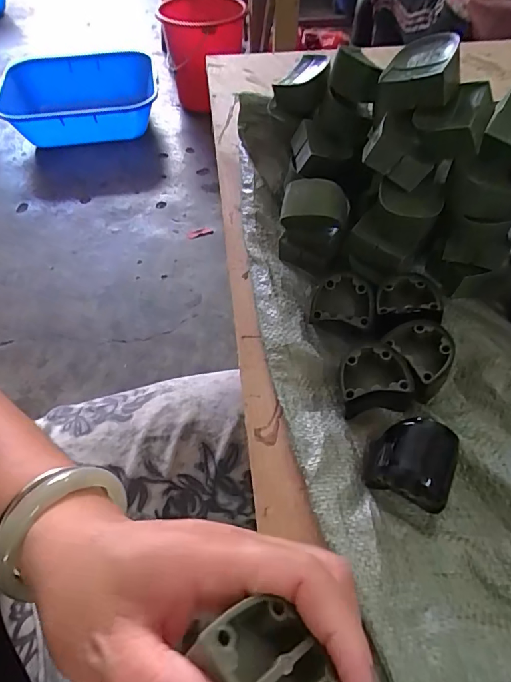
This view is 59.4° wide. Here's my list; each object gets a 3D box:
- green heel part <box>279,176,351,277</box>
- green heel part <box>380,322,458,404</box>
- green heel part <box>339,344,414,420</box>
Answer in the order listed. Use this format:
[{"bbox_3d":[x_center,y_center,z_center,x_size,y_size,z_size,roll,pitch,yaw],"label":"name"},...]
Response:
[{"bbox_3d":[0.044,-0.086,0.348,0.049,0.082,0.039,5,55,5],"label":"green heel part"},{"bbox_3d":[0.111,0.011,0.308,0.044,0.031,0.044,0,55,1],"label":"green heel part"},{"bbox_3d":[0.078,0.026,0.301,0.046,0.033,0.037,-9,55,-5],"label":"green heel part"}]

